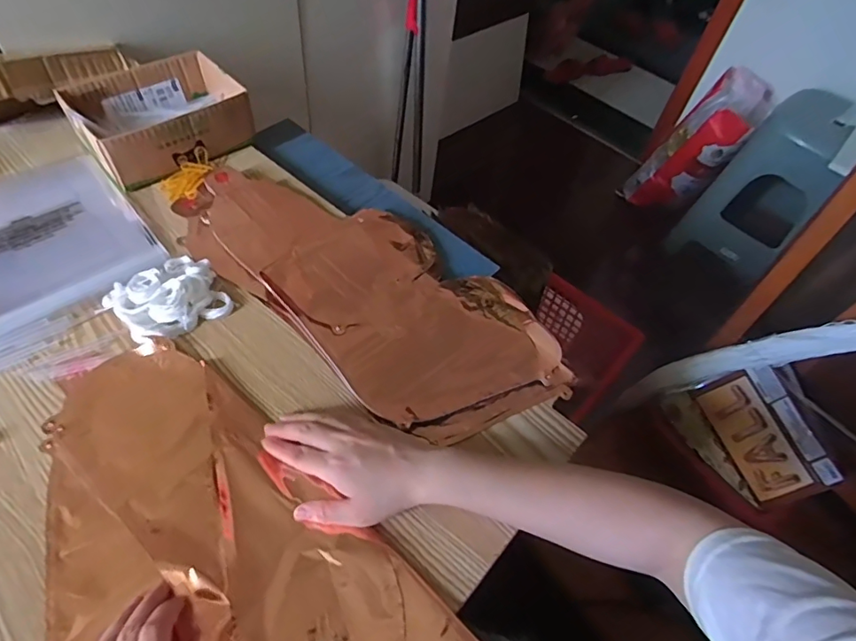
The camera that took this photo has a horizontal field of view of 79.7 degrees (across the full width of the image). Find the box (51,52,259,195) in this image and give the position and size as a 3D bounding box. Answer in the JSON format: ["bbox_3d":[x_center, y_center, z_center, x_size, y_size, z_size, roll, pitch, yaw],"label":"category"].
[{"bbox_3d":[-0.328,-0.250,0.636,0.184,0.067,0.141,-34,64,-27],"label":"box"}]

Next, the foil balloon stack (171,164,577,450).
[{"bbox_3d":[-0.064,-0.050,0.557,0.444,0.034,0.215,38,58,19],"label":"foil balloon stack"}]

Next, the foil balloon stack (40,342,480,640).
[{"bbox_3d":[-0.157,0.180,0.405,0.239,0.037,0.401,-25,58,-24],"label":"foil balloon stack"}]

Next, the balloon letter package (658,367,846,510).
[{"bbox_3d":[0.478,0.176,0.763,0.200,0.154,0.018,59,20,4],"label":"balloon letter package"}]

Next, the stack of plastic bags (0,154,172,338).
[{"bbox_3d":[-0.424,-0.088,0.546,0.203,0.019,0.220,-35,65,-28],"label":"stack of plastic bags"}]

